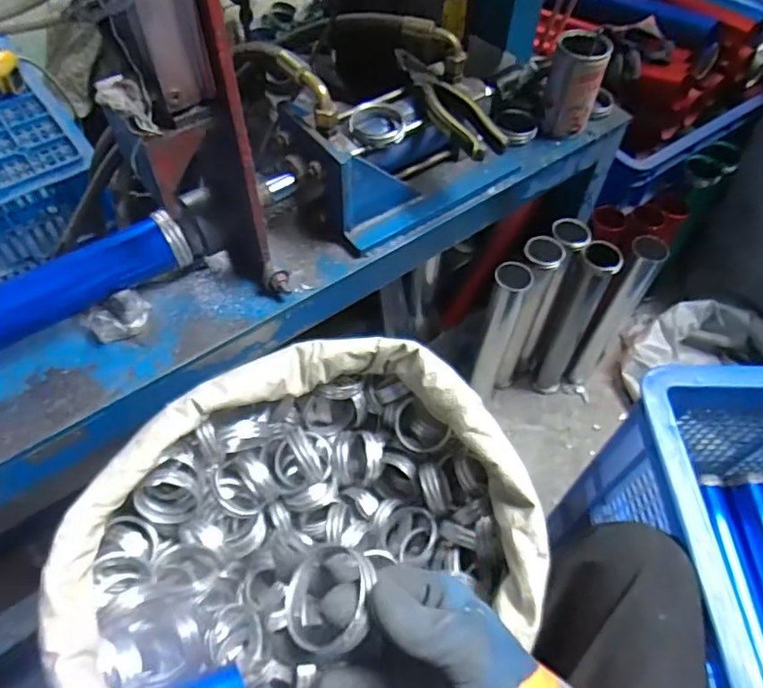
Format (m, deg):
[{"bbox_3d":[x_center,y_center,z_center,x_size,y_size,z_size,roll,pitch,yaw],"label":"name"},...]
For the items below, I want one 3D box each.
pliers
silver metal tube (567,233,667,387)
[{"bbox_3d":[0.068,-0.268,0.627,0.047,0.017,0.194,-22,59,-16],"label":"pliers"},{"bbox_3d":[0.400,-0.041,1.005,0.054,0.353,0.066,34,61,19],"label":"silver metal tube"}]

